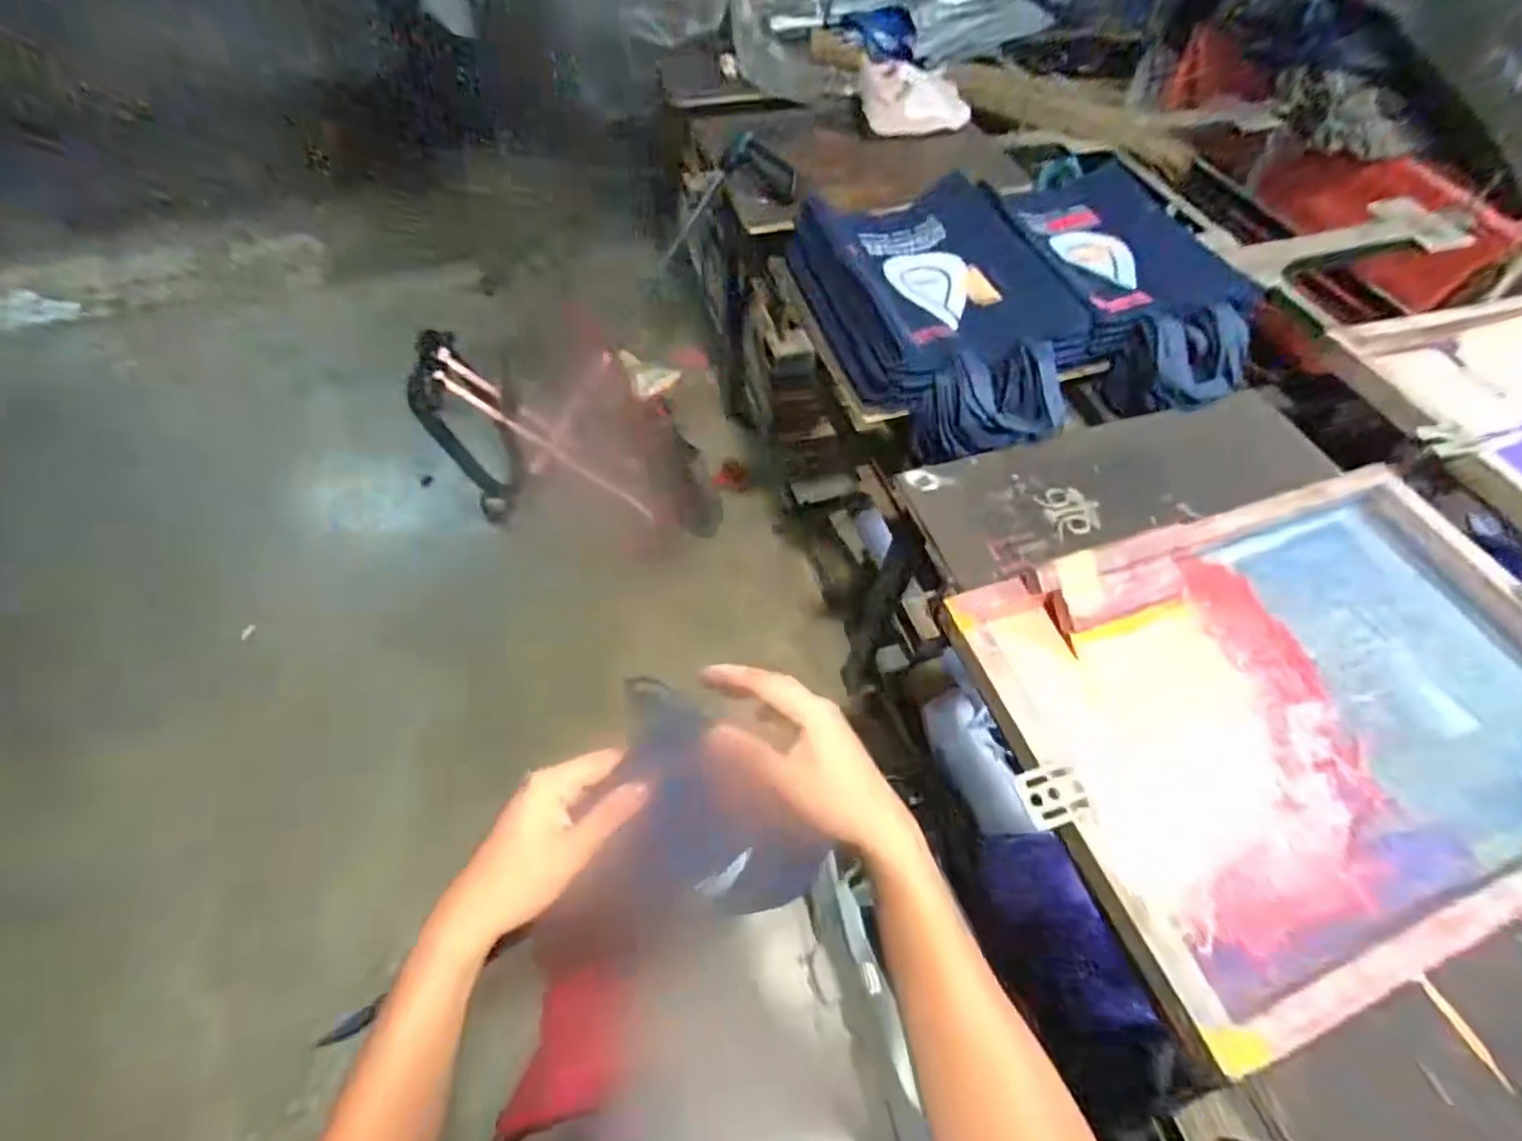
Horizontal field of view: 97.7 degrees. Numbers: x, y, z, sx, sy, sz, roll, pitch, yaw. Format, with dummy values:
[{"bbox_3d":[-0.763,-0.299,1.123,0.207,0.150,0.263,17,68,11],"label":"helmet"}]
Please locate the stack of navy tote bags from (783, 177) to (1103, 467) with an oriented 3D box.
[{"bbox_3d":[0.294,-0.388,1.019,0.309,0.129,0.498,-19,60,-15],"label":"stack of navy tote bags"}]

